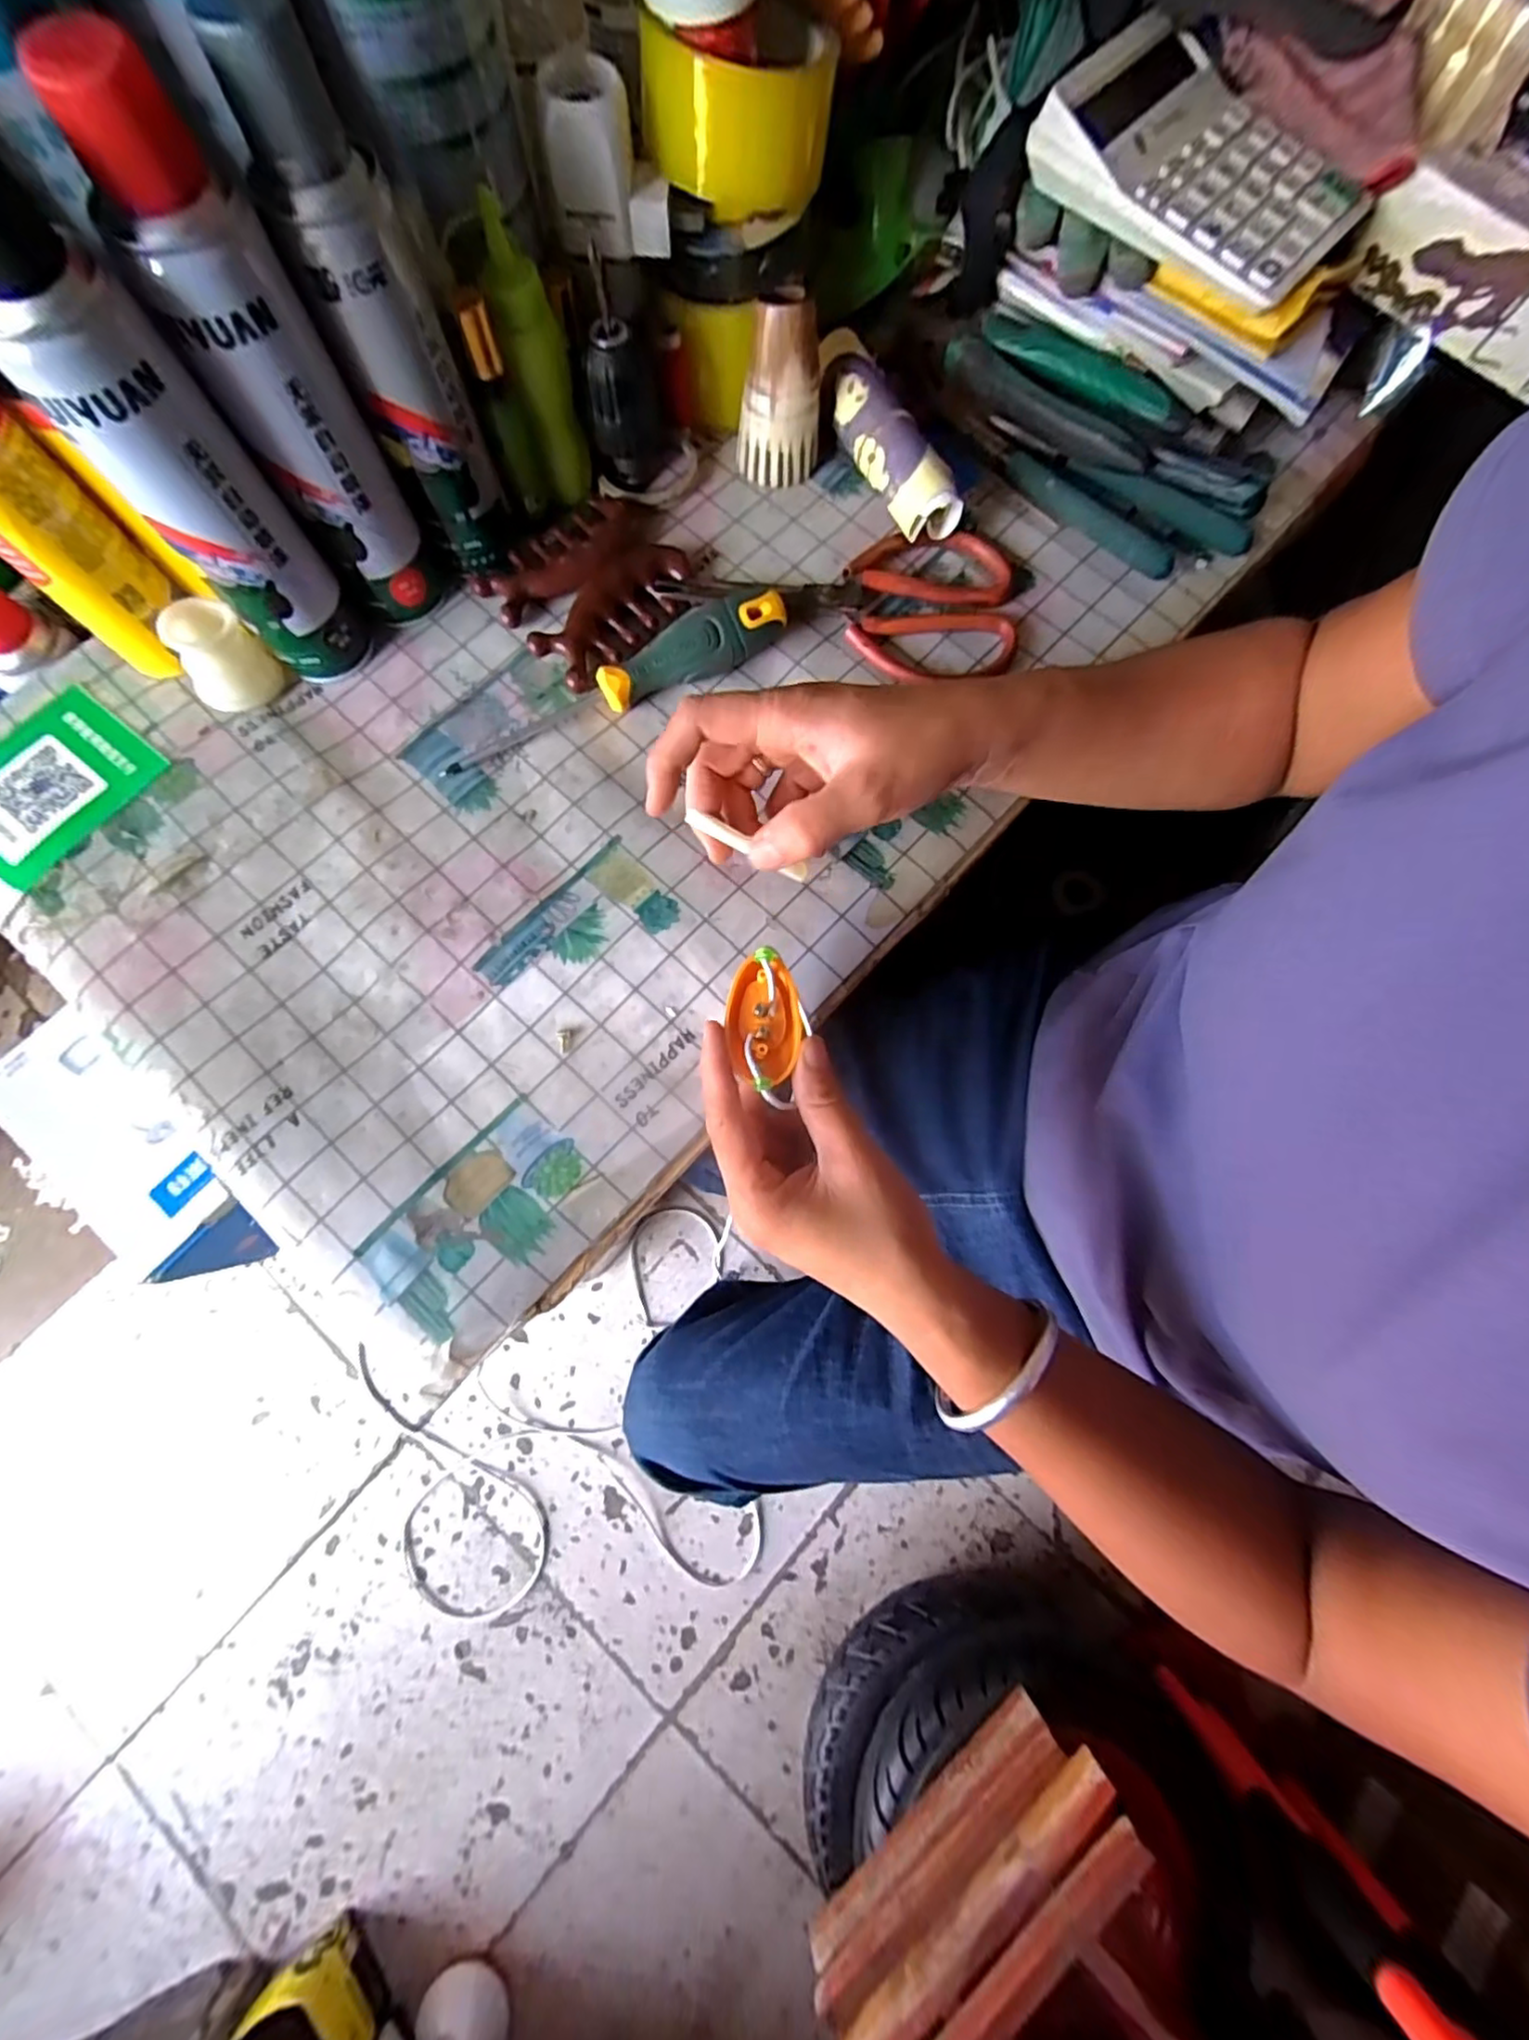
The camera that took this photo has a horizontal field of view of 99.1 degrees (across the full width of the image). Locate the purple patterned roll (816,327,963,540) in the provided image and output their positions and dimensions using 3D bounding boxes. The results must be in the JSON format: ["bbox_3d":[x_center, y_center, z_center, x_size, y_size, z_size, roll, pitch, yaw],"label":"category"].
[{"bbox_3d":[0.069,-0.338,0.378,0.029,0.031,0.132,-26,79,-7],"label":"purple patterned roll"}]

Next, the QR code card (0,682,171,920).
[{"bbox_3d":[-0.386,-0.115,0.344,0.078,0.007,0.121,39,81,7],"label":"QR code card"}]

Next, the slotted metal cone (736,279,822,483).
[{"bbox_3d":[0.010,-0.361,0.373,0.047,0.077,0.045,6,77,0],"label":"slotted metal cone"}]

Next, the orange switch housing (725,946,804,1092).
[{"bbox_3d":[0.000,-0.001,0.286,0.032,0.011,0.061,-7,74,-4],"label":"orange switch housing"}]

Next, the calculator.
[{"bbox_3d":[0.238,-0.462,0.349,0.155,0.034,0.109,39,79,7],"label":"calculator"}]

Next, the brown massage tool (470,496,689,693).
[{"bbox_3d":[-0.100,-0.254,0.377,0.105,0.020,0.092,-43,82,-10],"label":"brown massage tool"}]

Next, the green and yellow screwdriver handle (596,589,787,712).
[{"bbox_3d":[-0.038,-0.202,0.356,0.105,0.031,0.025,-31,80,-8],"label":"green and yellow screwdriver handle"}]

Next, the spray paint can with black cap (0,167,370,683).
[{"bbox_3d":[-0.246,-0.234,0.278,0.053,0.181,0.049,-32,80,-8],"label":"spray paint can with black cap"}]

